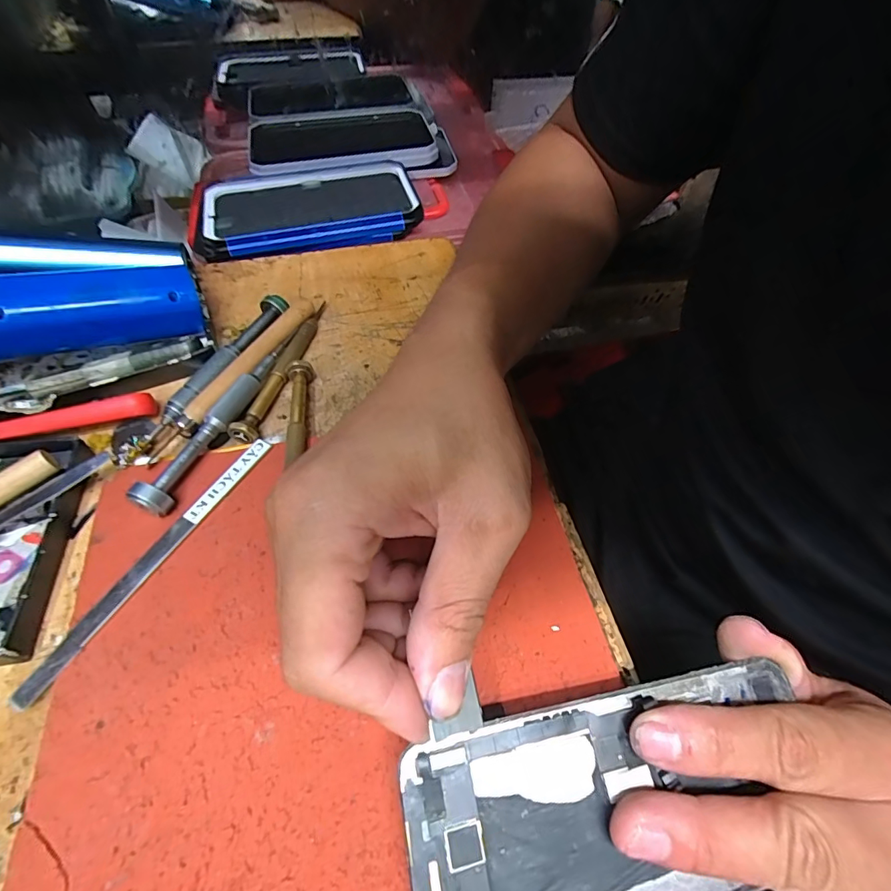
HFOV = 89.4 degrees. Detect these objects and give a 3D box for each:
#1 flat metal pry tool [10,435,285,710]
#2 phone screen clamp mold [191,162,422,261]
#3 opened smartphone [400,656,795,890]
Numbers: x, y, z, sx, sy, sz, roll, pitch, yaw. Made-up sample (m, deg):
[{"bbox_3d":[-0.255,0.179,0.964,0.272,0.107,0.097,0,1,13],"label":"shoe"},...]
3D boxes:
[{"bbox_3d":[-0.119,0.042,0.192,0.008,0.004,0.134,25,58,15],"label":"flat metal pry tool"},{"bbox_3d":[-0.118,-0.200,0.386,0.186,0.023,0.097,-14,57,-12],"label":"phone screen clamp mold"},{"bbox_3d":[0.053,0.114,0.138,0.127,0.014,0.063,-10,56,-9],"label":"opened smartphone"}]

